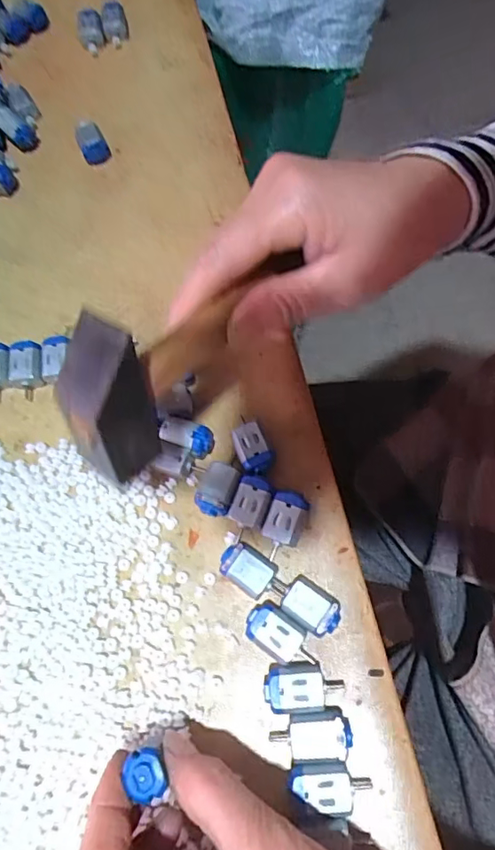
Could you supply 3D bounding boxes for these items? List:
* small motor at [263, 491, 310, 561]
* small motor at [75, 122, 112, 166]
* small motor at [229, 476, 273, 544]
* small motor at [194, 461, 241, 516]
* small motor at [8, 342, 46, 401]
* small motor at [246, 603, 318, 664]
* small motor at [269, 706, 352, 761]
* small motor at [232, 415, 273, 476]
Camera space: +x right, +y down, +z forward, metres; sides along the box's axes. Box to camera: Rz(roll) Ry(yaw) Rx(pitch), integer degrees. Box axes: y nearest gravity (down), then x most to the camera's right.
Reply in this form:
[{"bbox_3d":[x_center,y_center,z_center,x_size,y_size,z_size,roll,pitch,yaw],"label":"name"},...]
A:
[{"bbox_3d":[0.019,0.053,0.277,0.019,0.018,0.032,18,70,10],"label":"small motor"},{"bbox_3d":[-0.114,-0.208,0.393,0.020,0.016,0.031,-22,68,-6],"label":"small motor"},{"bbox_3d":[0.002,0.044,0.283,0.018,0.016,0.031,17,70,10],"label":"small motor"},{"bbox_3d":[-0.016,0.035,0.287,0.019,0.017,0.028,17,69,10],"label":"small motor"},{"bbox_3d":[-0.133,-0.034,0.324,0.021,0.016,0.031,-7,67,0],"label":"small motor"},{"bbox_3d":[0.016,0.102,0.259,0.036,0.013,0.018,30,72,14],"label":"small motor"},{"bbox_3d":[0.029,0.139,0.242,0.035,0.013,0.020,-5,67,1],"label":"small motor"},{"bbox_3d":[0.002,0.013,0.293,0.017,0.012,0.031,-22,68,-6],"label":"small motor"}]

